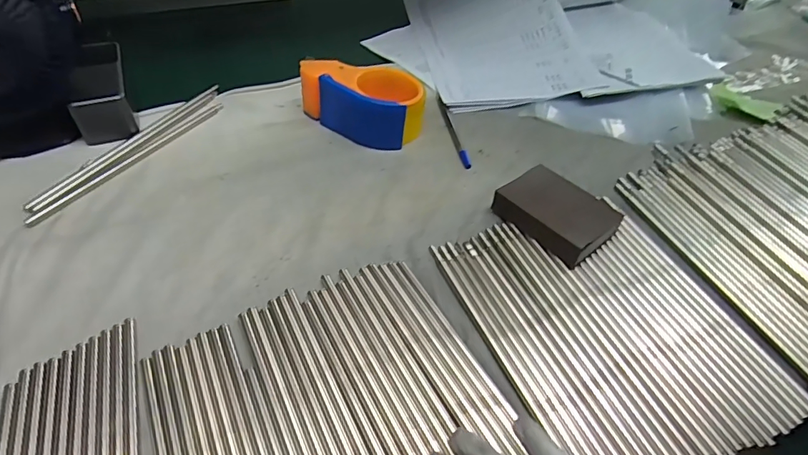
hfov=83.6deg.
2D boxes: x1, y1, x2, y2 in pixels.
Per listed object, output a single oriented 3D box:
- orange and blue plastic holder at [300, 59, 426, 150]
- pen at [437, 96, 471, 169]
[{"bbox_3d":[-0.047,-0.145,0.510,0.137,0.058,0.082,19,49,14],"label":"orange and blue plastic holder"},{"bbox_3d":[0.056,-0.115,0.526,0.009,0.005,0.133,-7,48,-10],"label":"pen"}]

